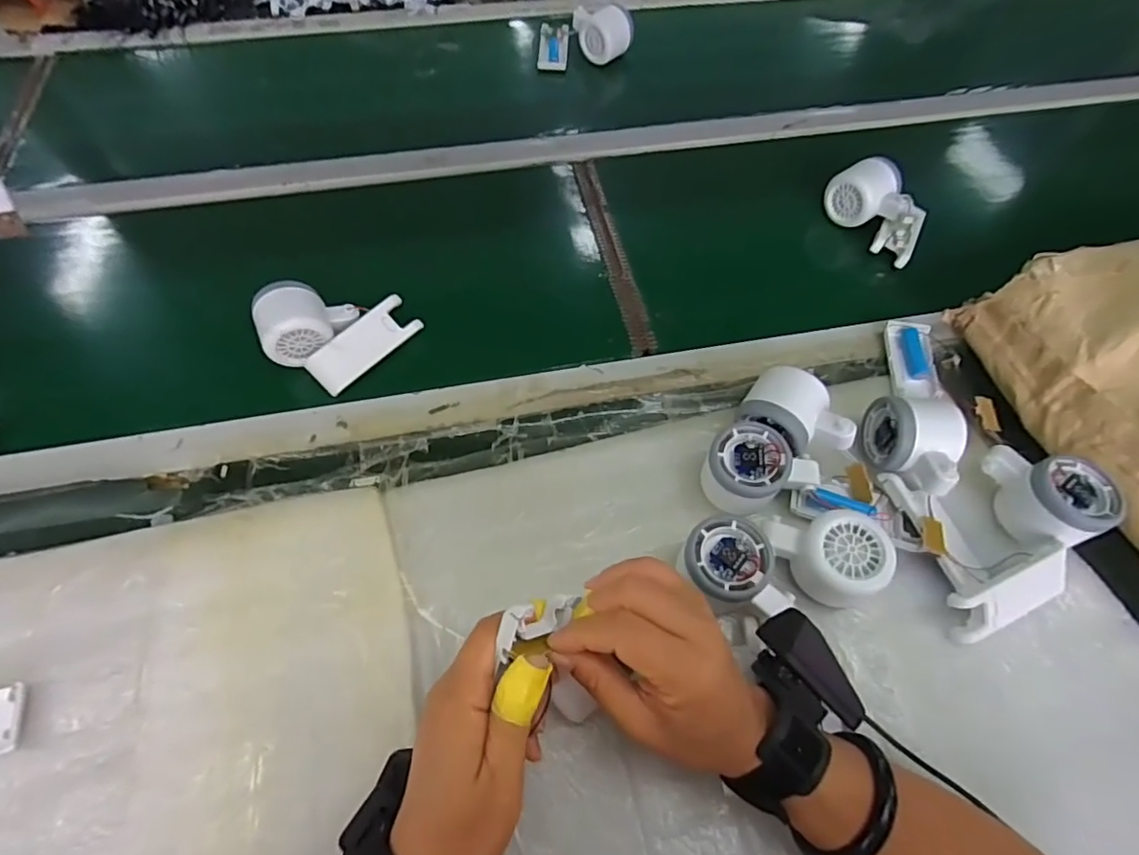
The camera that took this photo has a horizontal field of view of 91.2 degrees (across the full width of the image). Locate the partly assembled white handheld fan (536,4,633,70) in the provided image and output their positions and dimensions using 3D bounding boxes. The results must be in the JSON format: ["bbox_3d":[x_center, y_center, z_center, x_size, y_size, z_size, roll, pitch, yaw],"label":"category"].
[{"bbox_3d":[0.021,-0.544,0.778,0.129,0.065,0.091,1,60,-1],"label":"partly assembled white handheld fan"}]

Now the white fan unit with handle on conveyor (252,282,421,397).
[{"bbox_3d":[-0.211,-0.093,0.500,0.093,0.050,0.114,39,64,18],"label":"white fan unit with handle on conveyor"}]

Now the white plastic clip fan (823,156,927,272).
[{"bbox_3d":[0.331,-0.229,0.588,0.056,0.047,0.114,-22,63,-16],"label":"white plastic clip fan"}]

